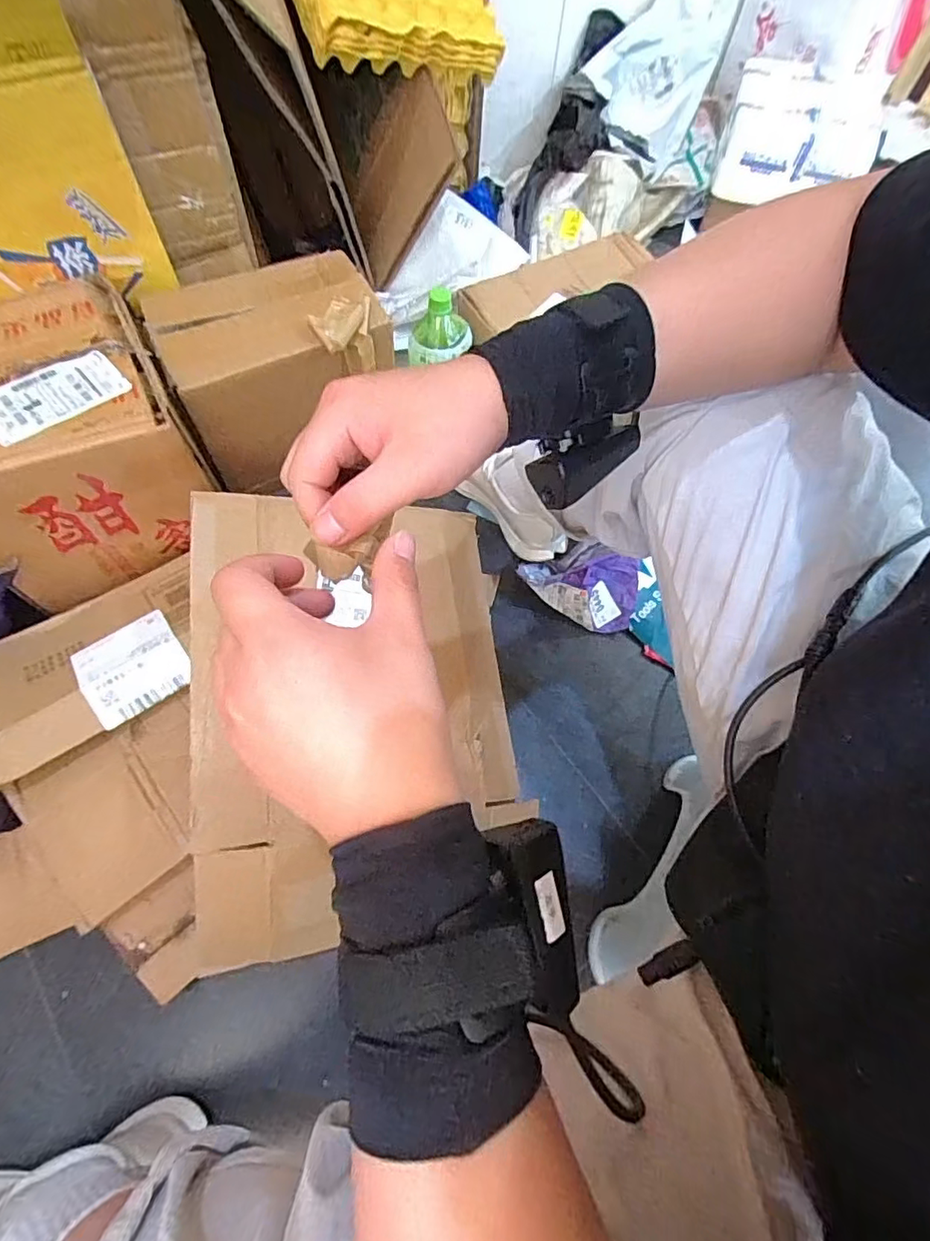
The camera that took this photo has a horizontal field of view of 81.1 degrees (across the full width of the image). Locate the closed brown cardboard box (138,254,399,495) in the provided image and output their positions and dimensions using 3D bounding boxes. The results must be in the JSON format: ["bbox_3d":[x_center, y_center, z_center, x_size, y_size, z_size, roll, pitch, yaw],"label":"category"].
[{"bbox_3d":[-0.256,-0.343,0.747,0.265,0.198,0.193,-28,68,-17],"label":"closed brown cardboard box"}]

